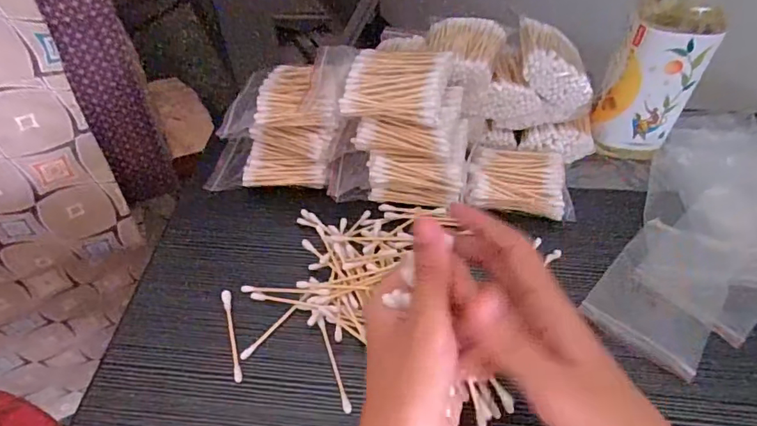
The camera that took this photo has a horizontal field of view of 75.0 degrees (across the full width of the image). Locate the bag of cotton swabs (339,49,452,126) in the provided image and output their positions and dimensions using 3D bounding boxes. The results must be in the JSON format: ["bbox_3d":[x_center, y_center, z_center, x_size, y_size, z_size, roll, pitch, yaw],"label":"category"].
[{"bbox_3d":[0.013,-0.094,0.358,0.070,0.022,0.057,10,53,9],"label":"bag of cotton swabs"}]

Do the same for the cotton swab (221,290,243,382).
[{"bbox_3d":[-0.101,0.083,0.341,0.007,0.004,0.068,-15,53,-10],"label":"cotton swab"}]

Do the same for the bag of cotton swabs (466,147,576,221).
[{"bbox_3d":[0.115,-0.030,0.406,0.082,0.022,0.069,7,52,7],"label":"bag of cotton swabs"}]

